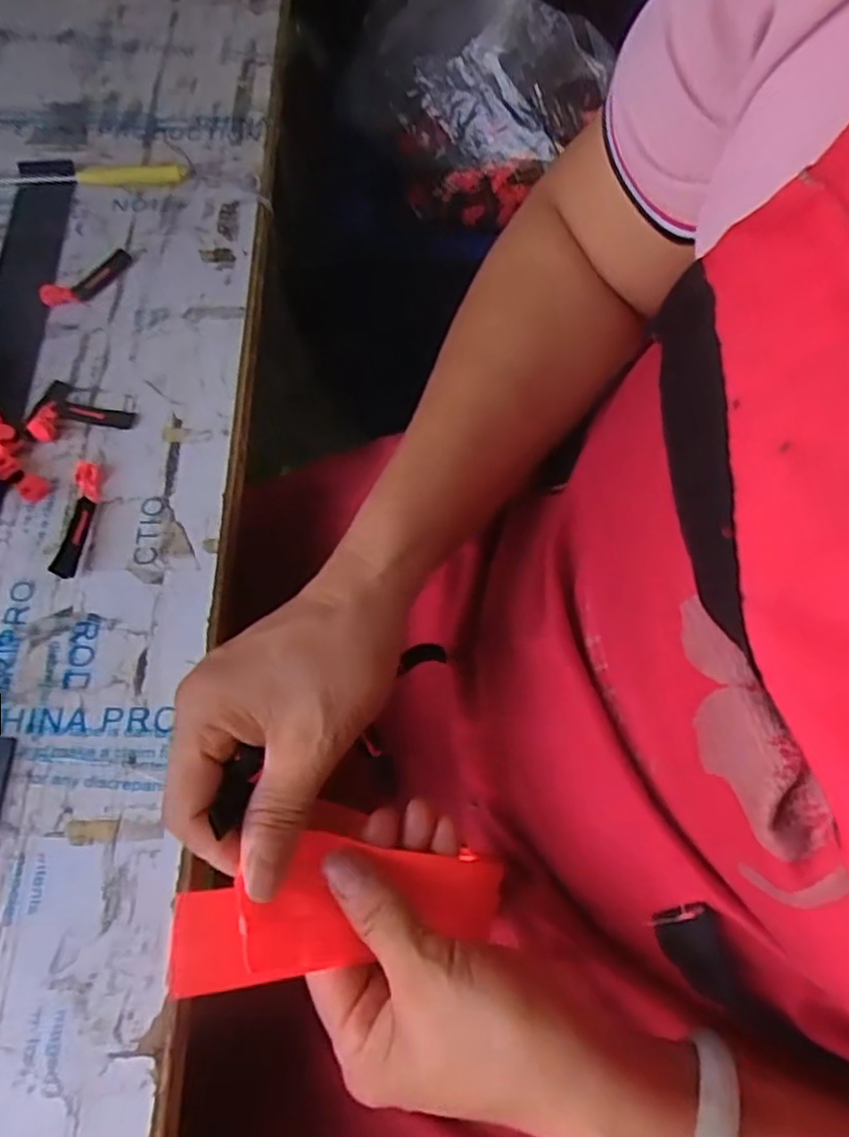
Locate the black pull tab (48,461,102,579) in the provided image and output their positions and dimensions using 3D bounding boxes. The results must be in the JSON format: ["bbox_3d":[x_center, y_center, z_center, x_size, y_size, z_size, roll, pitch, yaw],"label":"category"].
[{"bbox_3d":[-0.191,-0.028,0.391,0.013,0.011,0.068,5,64,1],"label":"black pull tab"}]

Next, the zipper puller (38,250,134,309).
[{"bbox_3d":[-0.218,-0.188,0.465,0.021,0.013,0.062,42,70,16],"label":"zipper puller"}]

